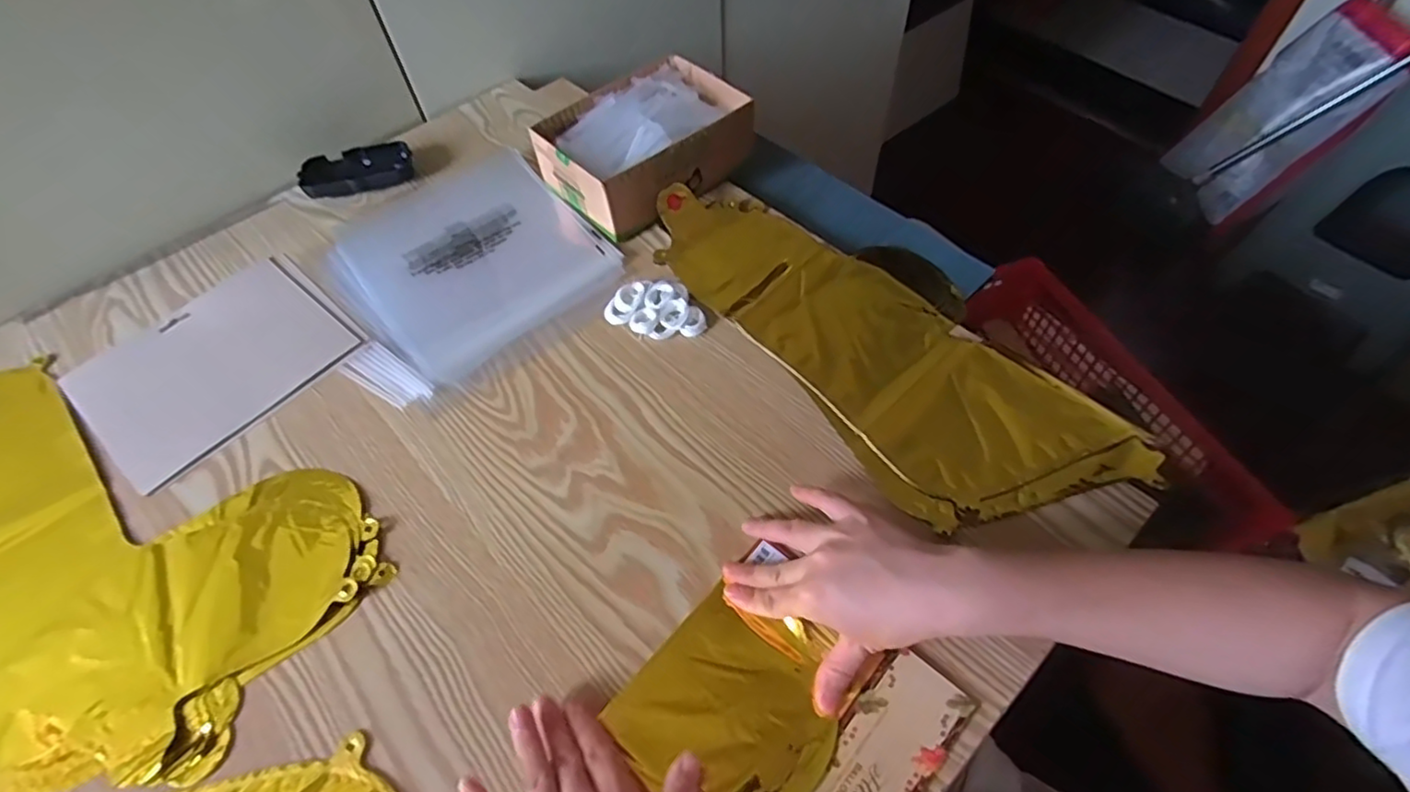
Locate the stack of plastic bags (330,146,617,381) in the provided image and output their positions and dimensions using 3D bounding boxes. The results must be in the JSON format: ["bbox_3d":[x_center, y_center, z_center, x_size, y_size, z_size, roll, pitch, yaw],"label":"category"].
[{"bbox_3d":[-0.224,-0.136,0.620,0.213,0.015,0.241,-37,61,-20],"label":"stack of plastic bags"}]

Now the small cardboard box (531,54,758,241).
[{"bbox_3d":[-0.058,-0.245,0.640,0.183,0.074,0.140,-38,62,-21],"label":"small cardboard box"}]

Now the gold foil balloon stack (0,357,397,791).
[{"bbox_3d":[-0.454,0.097,0.479,0.421,0.008,0.248,28,62,21],"label":"gold foil balloon stack"}]

